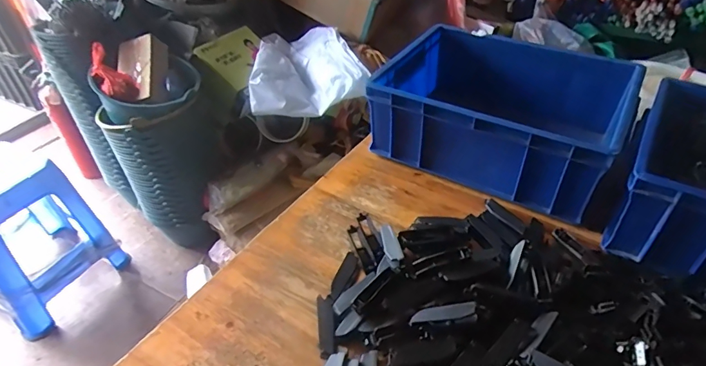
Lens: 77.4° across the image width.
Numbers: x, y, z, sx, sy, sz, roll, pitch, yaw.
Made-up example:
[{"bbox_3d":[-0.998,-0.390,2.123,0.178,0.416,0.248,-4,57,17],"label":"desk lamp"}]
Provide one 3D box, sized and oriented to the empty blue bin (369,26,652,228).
[{"bbox_3d":[0.231,-0.115,0.688,0.326,0.124,0.274,23,46,26],"label":"empty blue bin"}]

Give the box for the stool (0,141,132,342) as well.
[{"bbox_3d":[-0.969,0.149,1.290,0.336,0.421,0.339,18,44,22],"label":"stool"}]

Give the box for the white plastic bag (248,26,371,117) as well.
[{"bbox_3d":[-0.194,-0.414,1.567,0.379,0.155,0.419,-12,41,-12],"label":"white plastic bag"}]

